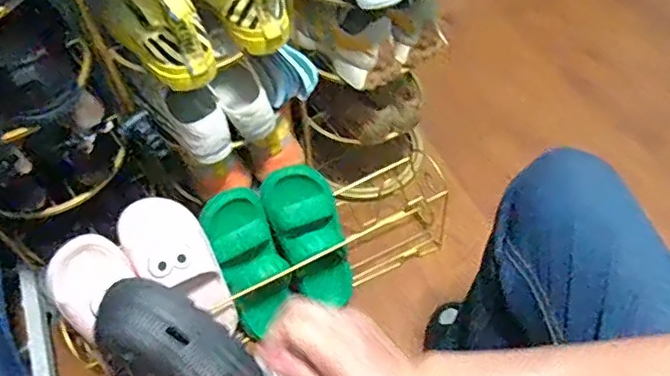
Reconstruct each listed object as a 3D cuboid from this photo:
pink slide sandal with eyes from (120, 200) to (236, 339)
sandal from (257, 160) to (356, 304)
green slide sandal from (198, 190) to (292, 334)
[{"bbox_3d":[-0.222,0.127,0.867,0.120,0.069,0.256,-46,109,-25],"label":"pink slide sandal with eyes"},{"bbox_3d":[-0.033,0.087,0.979,0.120,0.266,0.066,-28,17,-16],"label":"sandal"},{"bbox_3d":[-0.137,0.123,0.928,0.103,0.244,0.065,-18,12,-10],"label":"green slide sandal"}]

